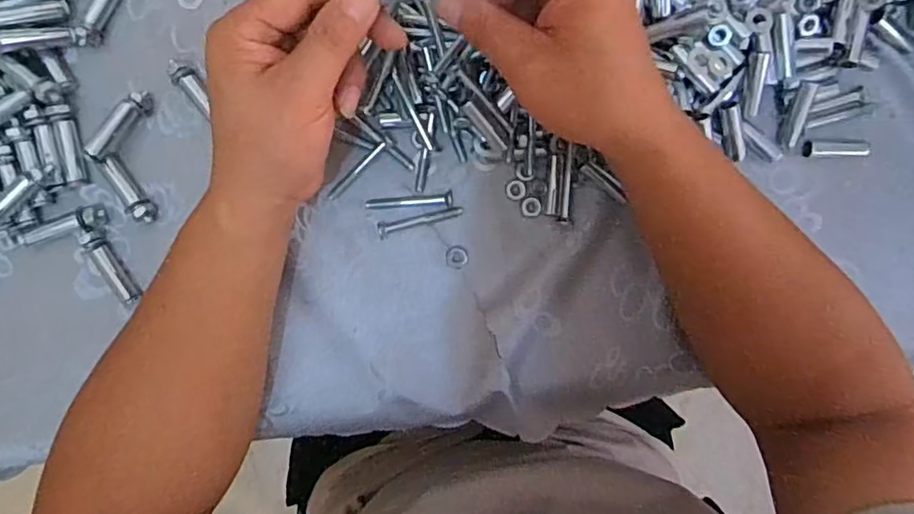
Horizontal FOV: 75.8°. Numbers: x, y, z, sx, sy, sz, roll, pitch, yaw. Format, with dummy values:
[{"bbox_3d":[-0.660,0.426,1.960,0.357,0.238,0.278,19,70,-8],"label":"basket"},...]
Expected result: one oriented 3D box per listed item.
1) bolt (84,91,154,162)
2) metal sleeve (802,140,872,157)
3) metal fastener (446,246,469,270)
[{"bbox_3d":[-0.212,-0.082,0.369,0.012,0.010,0.053,35,77,-3],"label":"bolt"},{"bbox_3d":[0.250,-0.071,0.384,0.045,0.010,0.012,1,92,-2],"label":"metal sleeve"},{"bbox_3d":[0.000,0.000,0.383,0.015,0.004,0.015,0,92,-2],"label":"metal fastener"}]

